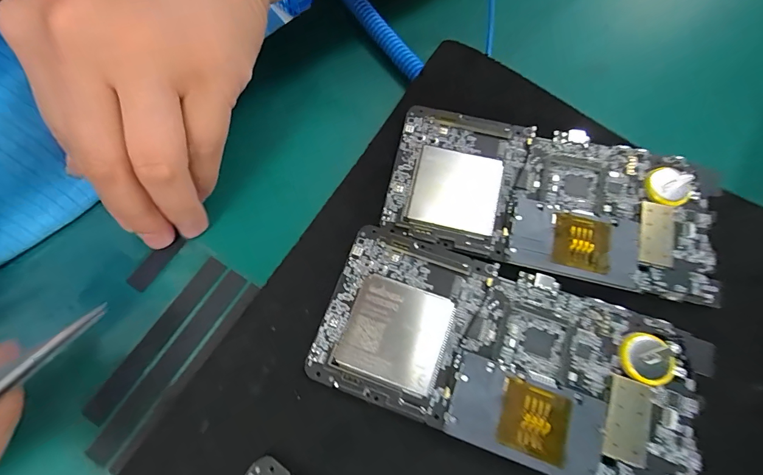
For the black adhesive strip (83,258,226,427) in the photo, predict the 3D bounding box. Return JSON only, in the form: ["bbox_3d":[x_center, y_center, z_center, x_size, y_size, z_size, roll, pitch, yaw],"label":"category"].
[{"bbox_3d":[-0.101,0.044,0.165,0.009,0.004,0.080,30,71,4],"label":"black adhesive strip"}]

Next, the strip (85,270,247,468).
[{"bbox_3d":[-0.093,0.055,0.164,0.010,0.004,0.090,34,69,-2],"label":"strip"}]

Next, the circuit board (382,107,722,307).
[{"bbox_3d":[0.081,-0.020,0.176,0.151,0.010,0.074,13,71,-2],"label":"circuit board"}]

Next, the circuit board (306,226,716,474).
[{"bbox_3d":[0.050,0.048,0.151,0.152,0.009,0.074,21,71,1],"label":"circuit board"}]

